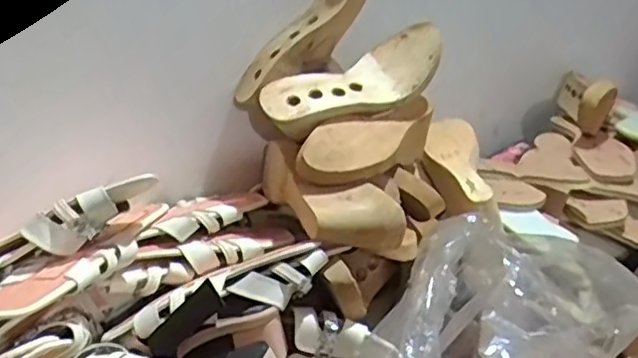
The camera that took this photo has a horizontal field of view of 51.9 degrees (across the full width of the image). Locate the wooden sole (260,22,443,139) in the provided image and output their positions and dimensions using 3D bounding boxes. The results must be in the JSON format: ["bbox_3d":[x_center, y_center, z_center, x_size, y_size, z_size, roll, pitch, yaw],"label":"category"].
[{"bbox_3d":[0.045,-0.112,0.765,0.235,0.065,0.075,-26,37,-23],"label":"wooden sole"}]

